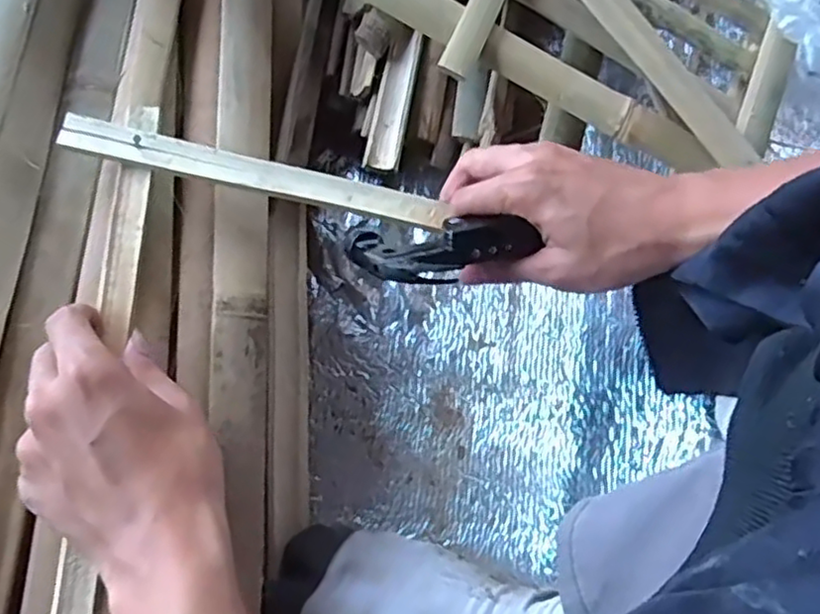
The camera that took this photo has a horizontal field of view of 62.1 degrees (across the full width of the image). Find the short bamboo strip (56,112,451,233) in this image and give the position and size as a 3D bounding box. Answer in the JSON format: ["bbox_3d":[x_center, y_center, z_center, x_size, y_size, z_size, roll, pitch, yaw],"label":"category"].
[{"bbox_3d":[-0.089,-0.079,0.405,0.222,0.007,0.022,12,69,-7],"label":"short bamboo strip"}]

